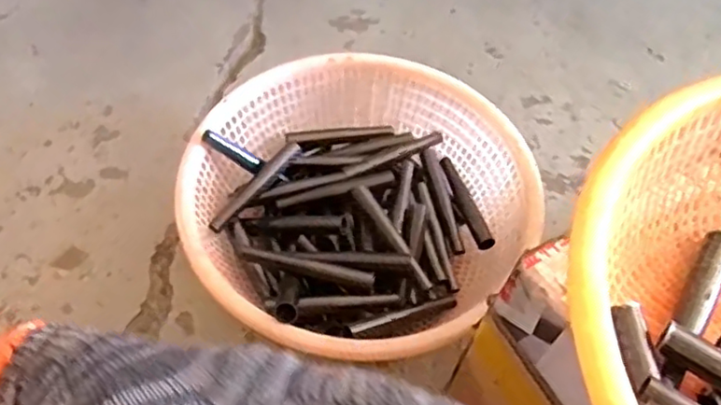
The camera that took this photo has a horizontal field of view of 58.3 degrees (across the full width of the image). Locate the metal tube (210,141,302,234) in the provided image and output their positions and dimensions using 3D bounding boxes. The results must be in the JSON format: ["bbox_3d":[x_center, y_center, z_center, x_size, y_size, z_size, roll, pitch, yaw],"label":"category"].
[{"bbox_3d":[-0.125,-0.021,0.781,0.019,0.015,0.154,32,59,17],"label":"metal tube"}]

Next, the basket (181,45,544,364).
[{"bbox_3d":[-0.005,-0.006,0.802,0.370,0.126,0.351,2,57,-3],"label":"basket"}]

